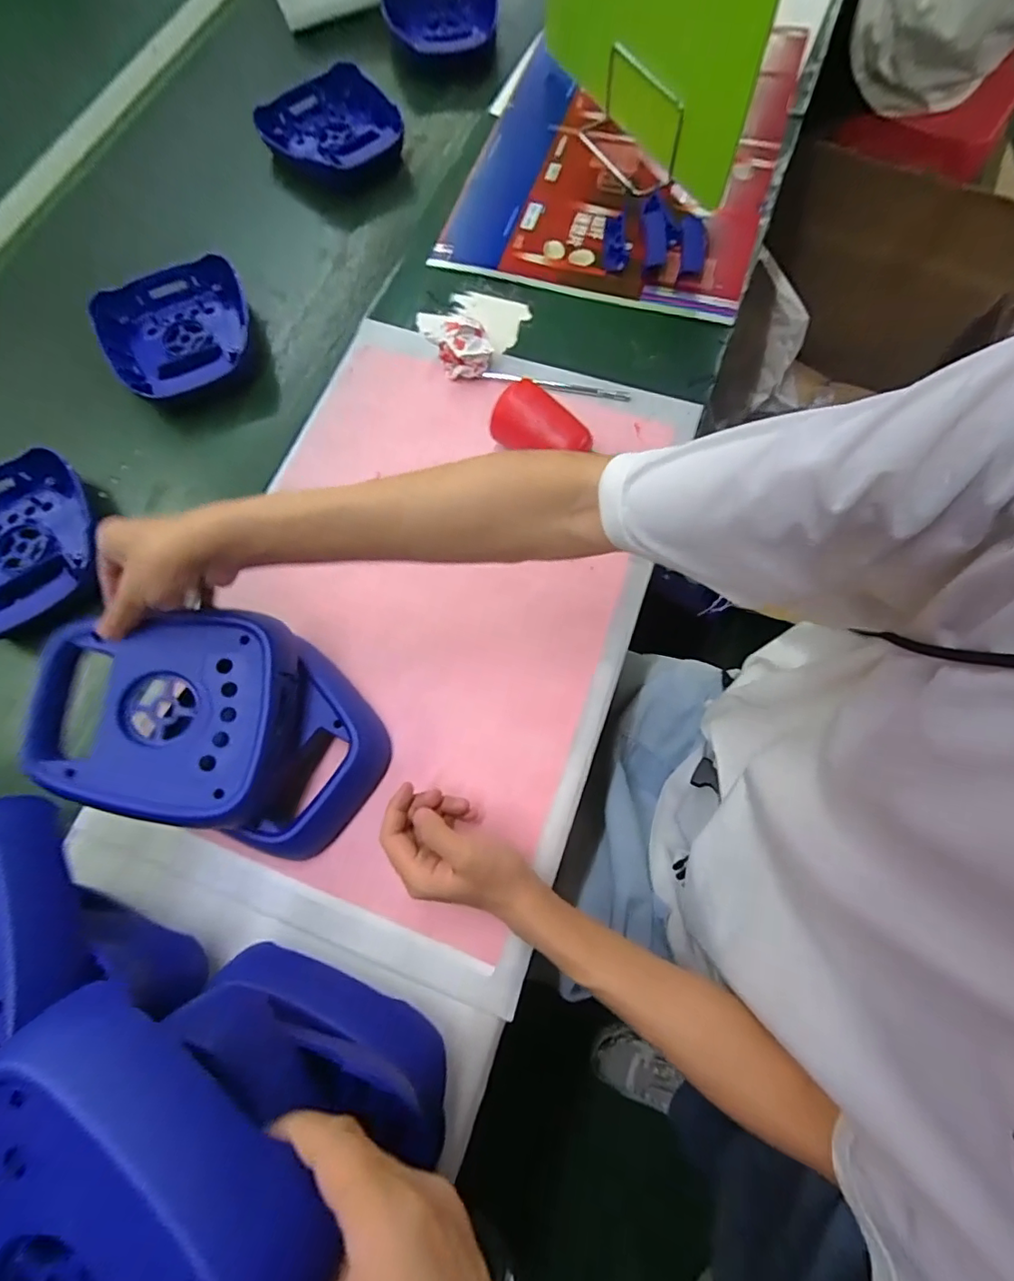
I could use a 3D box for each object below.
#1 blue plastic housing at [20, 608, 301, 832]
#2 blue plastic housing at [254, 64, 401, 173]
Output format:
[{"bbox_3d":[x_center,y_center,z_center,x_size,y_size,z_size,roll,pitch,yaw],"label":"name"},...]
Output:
[{"bbox_3d":[-0.250,0.050,0.403,0.167,0.068,0.160,11,74,5],"label":"blue plastic housing"},{"bbox_3d":[-0.220,-0.655,0.682,0.178,0.041,0.169,-29,74,-8],"label":"blue plastic housing"}]

